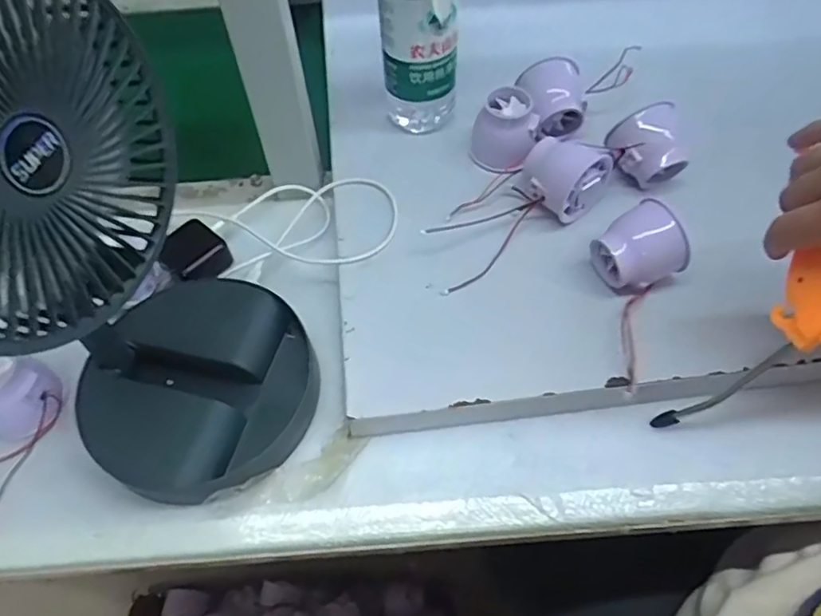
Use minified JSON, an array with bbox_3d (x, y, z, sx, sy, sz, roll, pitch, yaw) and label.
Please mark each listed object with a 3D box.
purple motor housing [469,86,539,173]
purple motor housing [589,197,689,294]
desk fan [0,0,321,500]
[{"bbox_3d":[0.079,-0.148,0.513,0.053,0.047,0.055,5,56,6],"label":"purple motor housing"},{"bbox_3d":[0.166,-0.042,0.448,0.056,0.044,0.052,-30,60,-17],"label":"purple motor housing"},{"bbox_3d":[-0.149,-0.019,0.322,0.145,0.302,0.130,-20,57,-11],"label":"desk fan"}]

